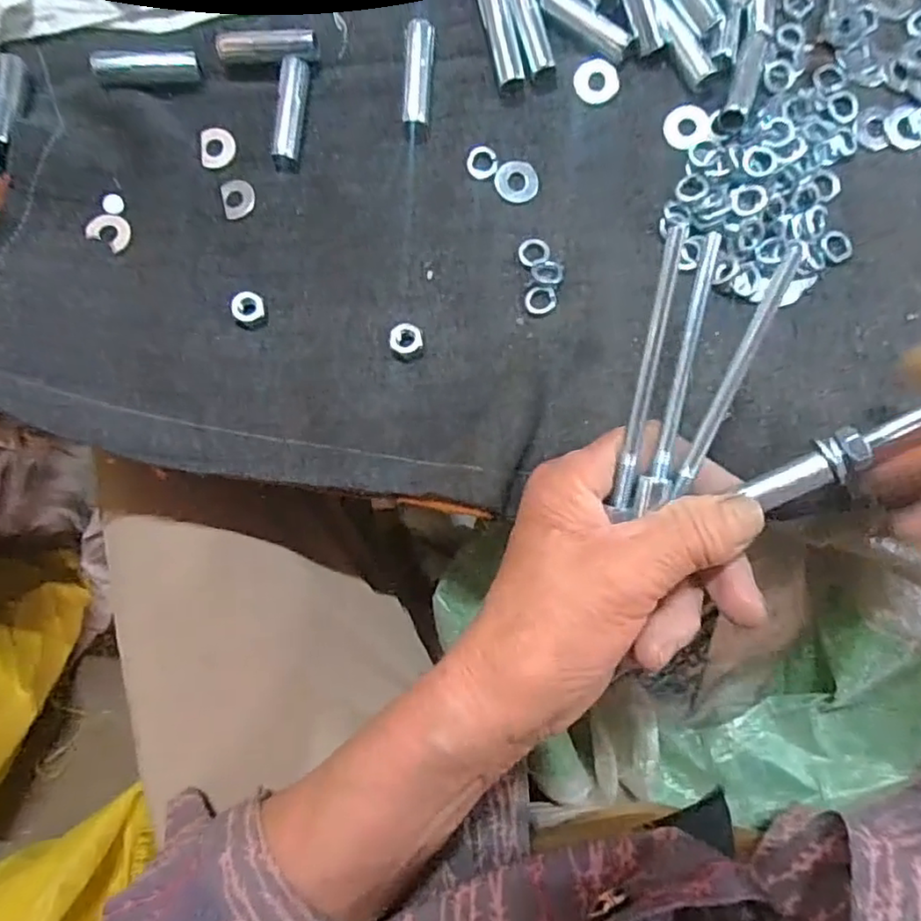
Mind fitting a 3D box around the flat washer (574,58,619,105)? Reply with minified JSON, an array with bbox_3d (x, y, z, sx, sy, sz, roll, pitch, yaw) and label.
[{"bbox_3d":[0.060,-0.166,0.278,0.019,0.004,0.018,0,86,2],"label":"flat washer"}]

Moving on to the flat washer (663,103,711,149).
[{"bbox_3d":[0.098,-0.144,0.273,0.018,0.004,0.019,-10,85,1],"label":"flat washer"}]

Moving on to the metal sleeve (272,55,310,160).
[{"bbox_3d":[-0.075,-0.155,0.280,0.012,0.009,0.042,8,86,2],"label":"metal sleeve"}]

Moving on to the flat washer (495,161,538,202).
[{"bbox_3d":[0.025,-0.122,0.277,0.018,0.004,0.018,-10,88,-6],"label":"flat washer"}]

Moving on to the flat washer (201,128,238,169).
[{"bbox_3d":[-0.109,-0.140,0.285,0.015,0.004,0.019,-5,86,1],"label":"flat washer"}]

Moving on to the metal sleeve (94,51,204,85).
[{"bbox_3d":[-0.137,-0.173,0.280,0.042,0.011,0.013,-7,85,1],"label":"metal sleeve"}]

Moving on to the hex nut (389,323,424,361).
[{"bbox_3d":[-0.023,-0.050,0.264,0.014,0.005,0.016,-10,85,1],"label":"hex nut"}]

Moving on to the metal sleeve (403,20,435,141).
[{"bbox_3d":[-0.018,-0.165,0.275,0.012,0.012,0.046,4,86,2],"label":"metal sleeve"}]

